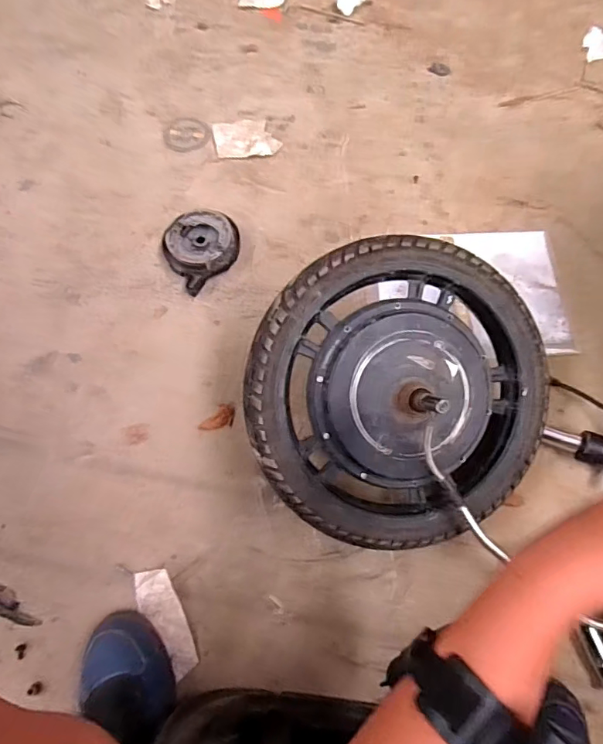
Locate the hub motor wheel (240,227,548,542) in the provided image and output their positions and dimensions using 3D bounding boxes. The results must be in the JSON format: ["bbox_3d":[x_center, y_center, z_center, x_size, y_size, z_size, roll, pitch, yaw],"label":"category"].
[{"bbox_3d":[0.124,0.025,0.591,0.369,0.136,0.369,0,94,-6],"label":"hub motor wheel"}]

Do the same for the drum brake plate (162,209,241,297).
[{"bbox_3d":[-0.163,-0.205,0.777,0.130,0.039,0.117,-39,72,-15],"label":"drum brake plate"}]

